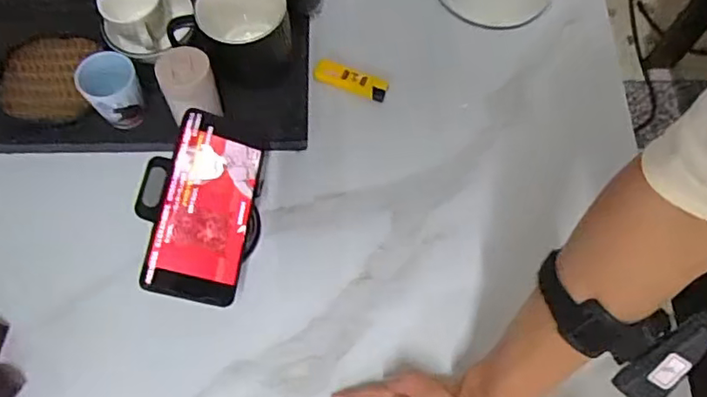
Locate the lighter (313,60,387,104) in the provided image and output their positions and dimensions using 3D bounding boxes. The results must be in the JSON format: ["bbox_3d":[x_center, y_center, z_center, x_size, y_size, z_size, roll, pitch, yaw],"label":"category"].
[{"bbox_3d":[-0.004,-0.129,0.651,0.083,0.013,0.030,21,69,8],"label":"lighter"}]

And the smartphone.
[{"bbox_3d":[-0.125,0.006,0.508,0.077,0.007,0.159,18,67,-23],"label":"smartphone"}]

